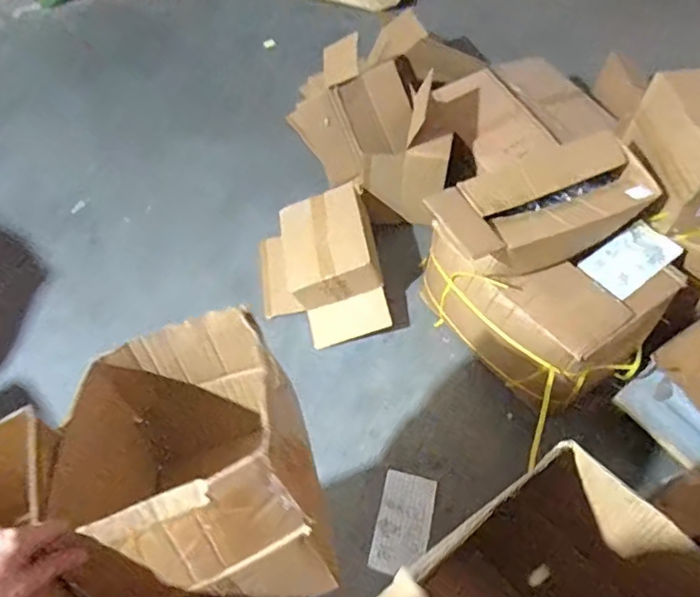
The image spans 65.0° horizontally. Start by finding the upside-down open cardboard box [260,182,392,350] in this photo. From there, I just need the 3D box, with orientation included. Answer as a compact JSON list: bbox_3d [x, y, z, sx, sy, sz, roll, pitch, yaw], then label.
[{"bbox_3d":[-0.091,-0.107,1.615,0.349,0.229,0.451,-9,57,-5],"label":"upside-down open cardboard box"}]

